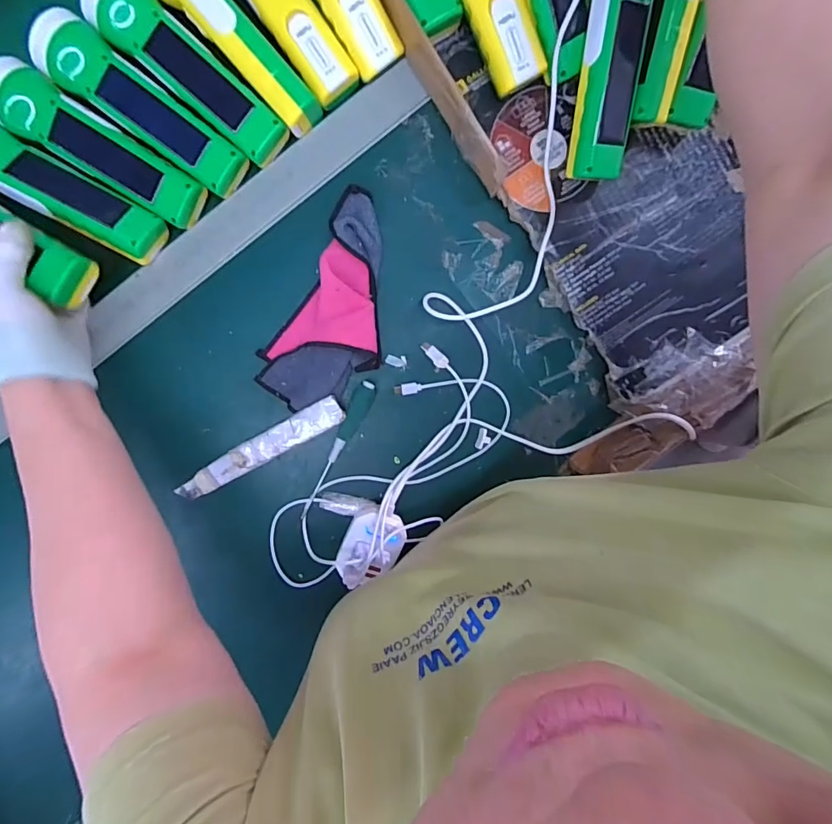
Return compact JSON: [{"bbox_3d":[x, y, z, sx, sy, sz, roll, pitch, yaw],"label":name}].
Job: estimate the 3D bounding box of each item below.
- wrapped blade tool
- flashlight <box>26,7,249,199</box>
[{"bbox_3d":[-0.147,0.036,0.434,0.174,0.018,0.026,-29,99,2],"label":"wrapped blade tool"},{"bbox_3d":[-0.226,-0.250,0.385,0.171,0.039,0.050,38,95,-8],"label":"flashlight"}]

